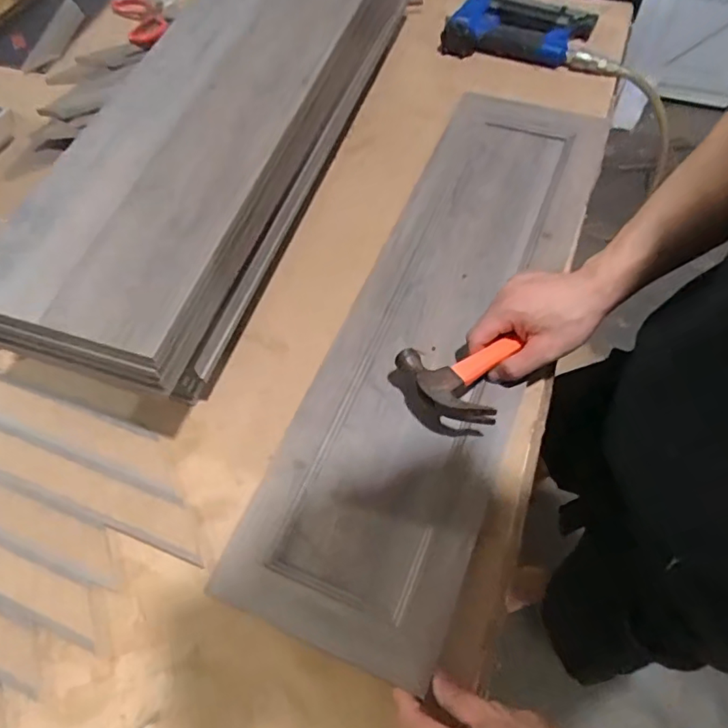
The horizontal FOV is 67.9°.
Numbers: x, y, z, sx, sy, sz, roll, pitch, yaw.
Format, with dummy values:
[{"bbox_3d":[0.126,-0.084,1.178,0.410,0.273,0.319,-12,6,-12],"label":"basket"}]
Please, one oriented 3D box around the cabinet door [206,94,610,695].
[{"bbox_3d":[0.087,-0.051,0.569,0.202,0.025,0.662,19,65,11],"label":"cabinet door"}]

